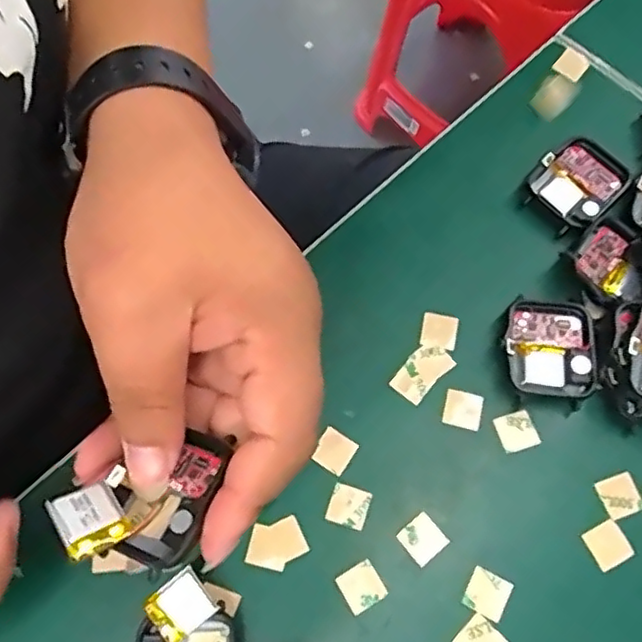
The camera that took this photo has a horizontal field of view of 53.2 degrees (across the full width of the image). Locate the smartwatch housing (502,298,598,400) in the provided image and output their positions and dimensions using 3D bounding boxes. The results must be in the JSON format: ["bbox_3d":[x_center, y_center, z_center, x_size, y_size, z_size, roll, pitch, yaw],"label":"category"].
[{"bbox_3d":[0.097,0.011,0.276,0.038,0.010,0.043,3,69,1],"label":"smartwatch housing"}]

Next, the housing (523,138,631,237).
[{"bbox_3d":[0.121,-0.064,0.304,0.043,0.012,0.036,-43,75,-15],"label":"housing"}]

